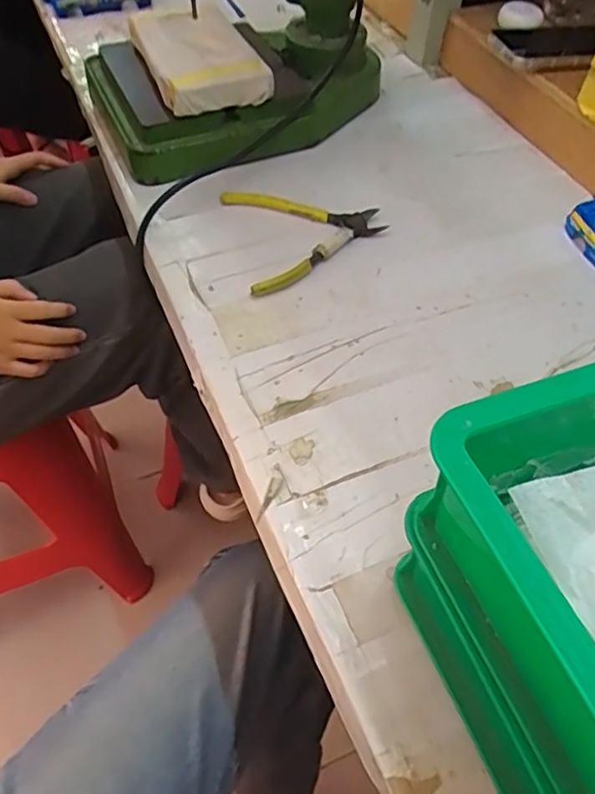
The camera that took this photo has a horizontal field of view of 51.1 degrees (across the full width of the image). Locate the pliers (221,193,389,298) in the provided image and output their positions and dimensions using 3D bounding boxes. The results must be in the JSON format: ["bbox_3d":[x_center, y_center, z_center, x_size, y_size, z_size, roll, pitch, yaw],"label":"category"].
[{"bbox_3d":[0.013,-0.148,0.558,0.134,0.011,0.130,-10,53,-10],"label":"pliers"}]

